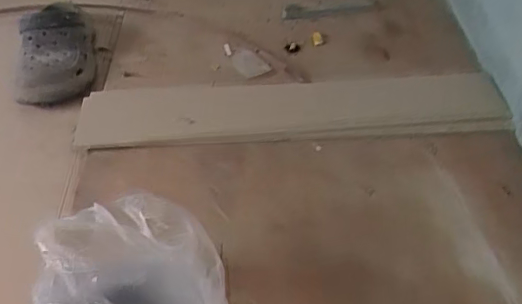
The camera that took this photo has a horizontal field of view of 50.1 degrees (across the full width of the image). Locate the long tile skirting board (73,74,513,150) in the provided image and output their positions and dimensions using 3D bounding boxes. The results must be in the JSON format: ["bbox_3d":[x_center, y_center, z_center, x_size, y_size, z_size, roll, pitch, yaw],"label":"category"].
[{"bbox_3d":[0.030,-0.058,0.778,0.573,0.017,0.118,-1,46,4],"label":"long tile skirting board"}]

